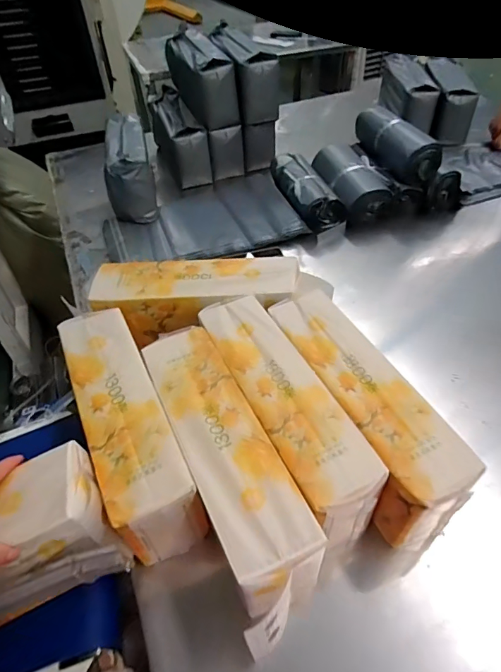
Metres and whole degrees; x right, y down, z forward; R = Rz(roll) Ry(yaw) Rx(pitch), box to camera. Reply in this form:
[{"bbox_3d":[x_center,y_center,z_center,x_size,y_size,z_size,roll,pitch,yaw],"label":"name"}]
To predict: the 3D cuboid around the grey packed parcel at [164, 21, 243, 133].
[{"bbox_3d":[-0.127,-0.660,1.092,0.117,0.148,0.326,-16,47,-11],"label":"grey packed parcel"}]

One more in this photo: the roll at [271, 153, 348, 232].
[{"bbox_3d":[0.128,-0.339,0.994,0.106,0.075,0.246,-12,46,-8],"label":"roll"}]

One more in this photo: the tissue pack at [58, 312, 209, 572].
[{"bbox_3d":[-0.154,0.106,0.539,0.087,0.123,0.302,-22,49,-16],"label":"tissue pack"}]

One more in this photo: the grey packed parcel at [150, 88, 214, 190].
[{"bbox_3d":[-0.199,-0.551,1.179,0.092,0.153,0.349,-17,47,-12],"label":"grey packed parcel"}]

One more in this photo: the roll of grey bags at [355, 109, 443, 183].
[{"bbox_3d":[0.332,-0.449,0.994,0.089,0.084,0.256,-14,47,-10],"label":"roll of grey bags"}]

